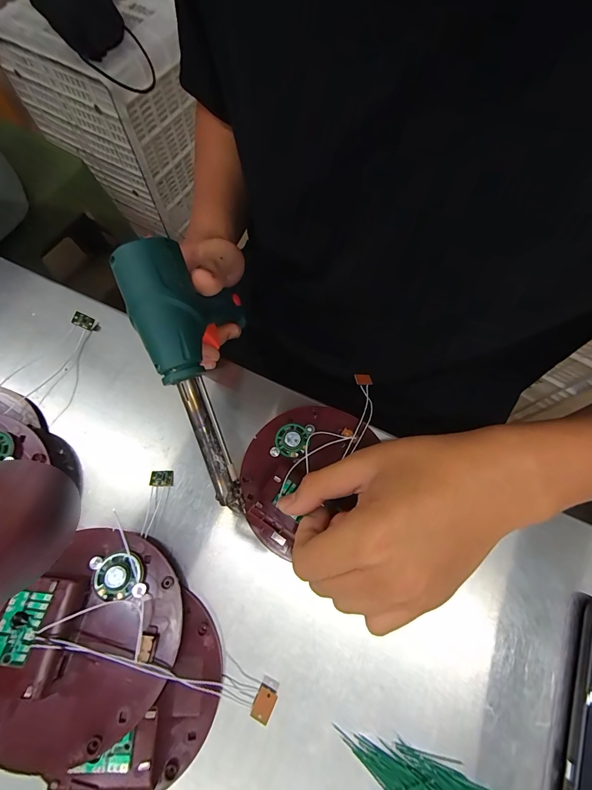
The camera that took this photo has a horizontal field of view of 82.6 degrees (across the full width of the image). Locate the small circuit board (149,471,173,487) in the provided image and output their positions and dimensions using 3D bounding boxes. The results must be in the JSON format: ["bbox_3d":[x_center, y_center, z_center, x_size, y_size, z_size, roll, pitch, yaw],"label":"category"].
[{"bbox_3d":[-0.108,0.067,0.271,0.017,0.006,0.012,-2,70,-2],"label":"small circuit board"}]

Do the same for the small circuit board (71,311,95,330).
[{"bbox_3d":[-0.196,-0.068,0.310,0.004,0.017,0.012,21,88,44],"label":"small circuit board"}]

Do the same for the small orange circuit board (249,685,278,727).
[{"bbox_3d":[-0.021,0.204,0.222,0.013,0.007,0.018,23,71,7],"label":"small orange circuit board"}]

